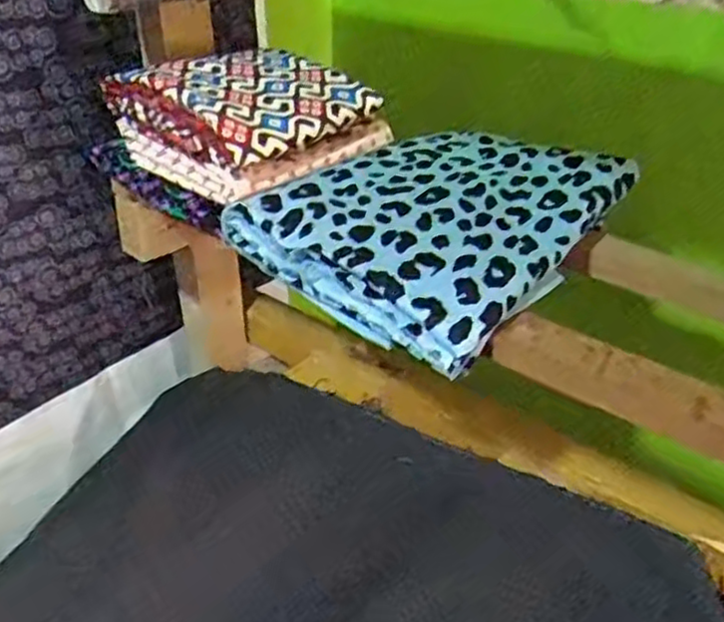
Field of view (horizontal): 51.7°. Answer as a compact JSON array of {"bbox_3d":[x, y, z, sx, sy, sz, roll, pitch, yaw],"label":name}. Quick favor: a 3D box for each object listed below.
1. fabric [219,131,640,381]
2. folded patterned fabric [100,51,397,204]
[{"bbox_3d":[0.062,-0.071,0.569,0.201,0.051,0.277,23,38,31],"label":"fabric"},{"bbox_3d":[-0.092,-0.167,0.623,0.163,0.066,0.174,23,39,31],"label":"folded patterned fabric"}]

